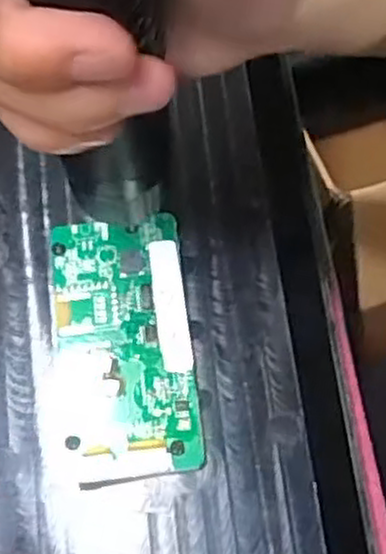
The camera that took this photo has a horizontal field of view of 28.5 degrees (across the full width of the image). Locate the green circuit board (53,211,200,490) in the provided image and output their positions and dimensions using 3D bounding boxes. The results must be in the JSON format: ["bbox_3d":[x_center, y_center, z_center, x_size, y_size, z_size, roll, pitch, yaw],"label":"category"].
[{"bbox_3d":[-0.026,0.025,0.277,0.048,0.009,0.094,-7,72,0],"label":"green circuit board"}]

